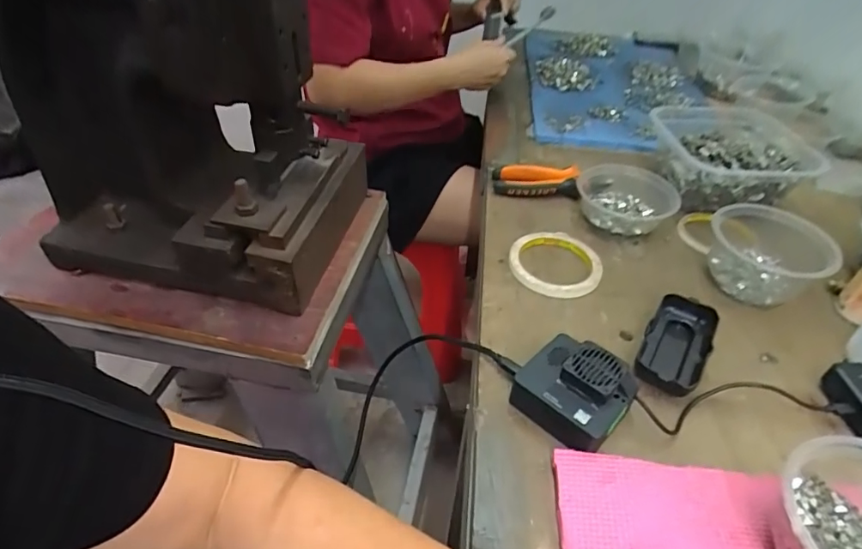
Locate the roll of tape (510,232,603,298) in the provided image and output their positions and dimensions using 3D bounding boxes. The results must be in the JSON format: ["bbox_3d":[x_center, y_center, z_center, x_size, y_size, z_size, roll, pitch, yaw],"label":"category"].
[{"bbox_3d":[0.134,-0.013,0.543,0.098,0.019,0.094,0,41,0],"label":"roll of tape"}]

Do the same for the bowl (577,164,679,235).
[{"bbox_3d":[0.239,-0.095,0.617,0.115,0.041,0.120,2,42,-2],"label":"bowl"}]

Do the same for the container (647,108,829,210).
[{"bbox_3d":[0.384,-0.156,0.665,0.169,0.074,0.189,5,42,1],"label":"container"}]

